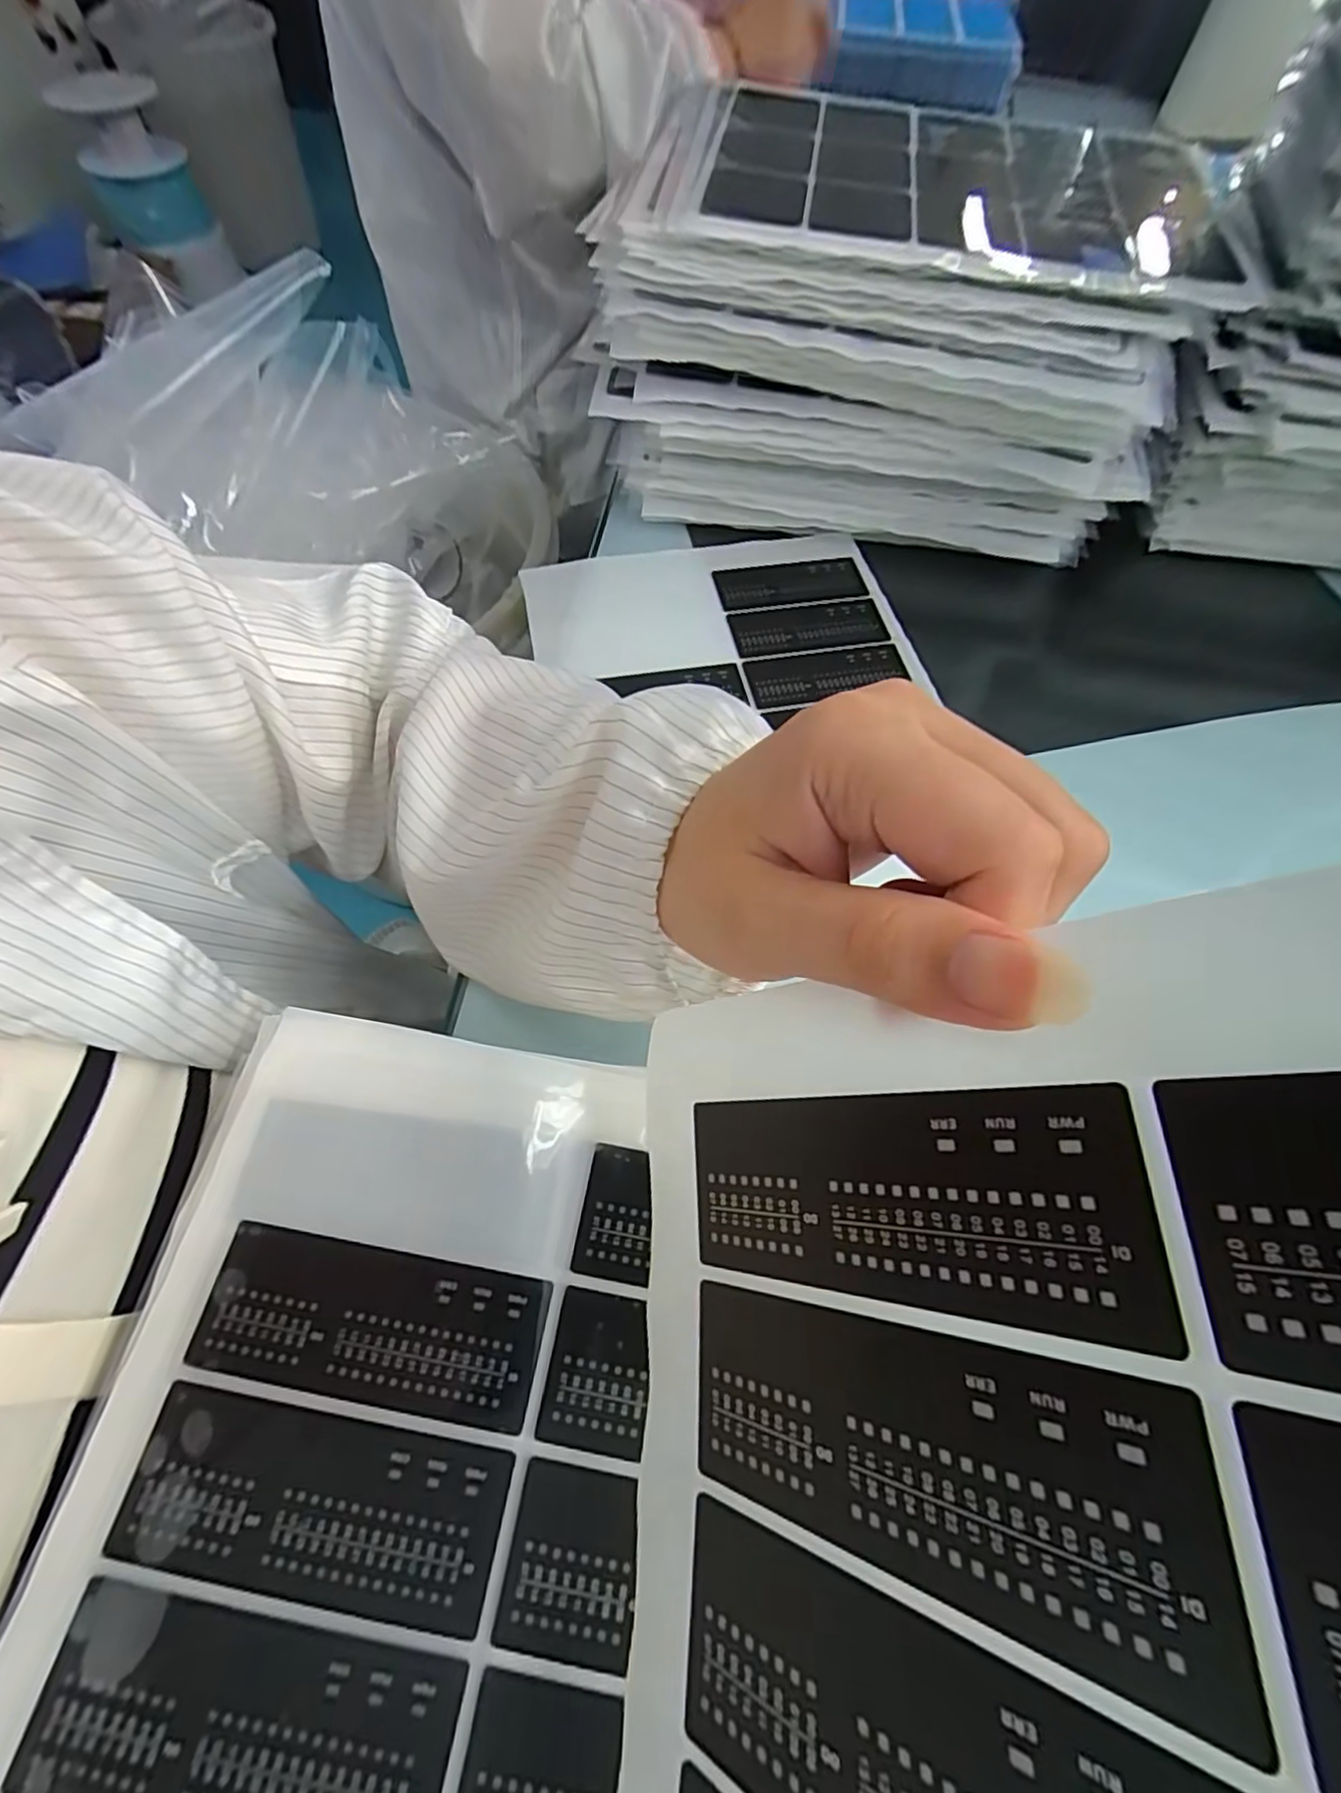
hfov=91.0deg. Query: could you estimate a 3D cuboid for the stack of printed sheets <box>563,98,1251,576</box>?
[{"bbox_3d":[0.125,-0.351,0.411,0.323,0.143,0.215,10,65,3],"label":"stack of printed sheets"}]

